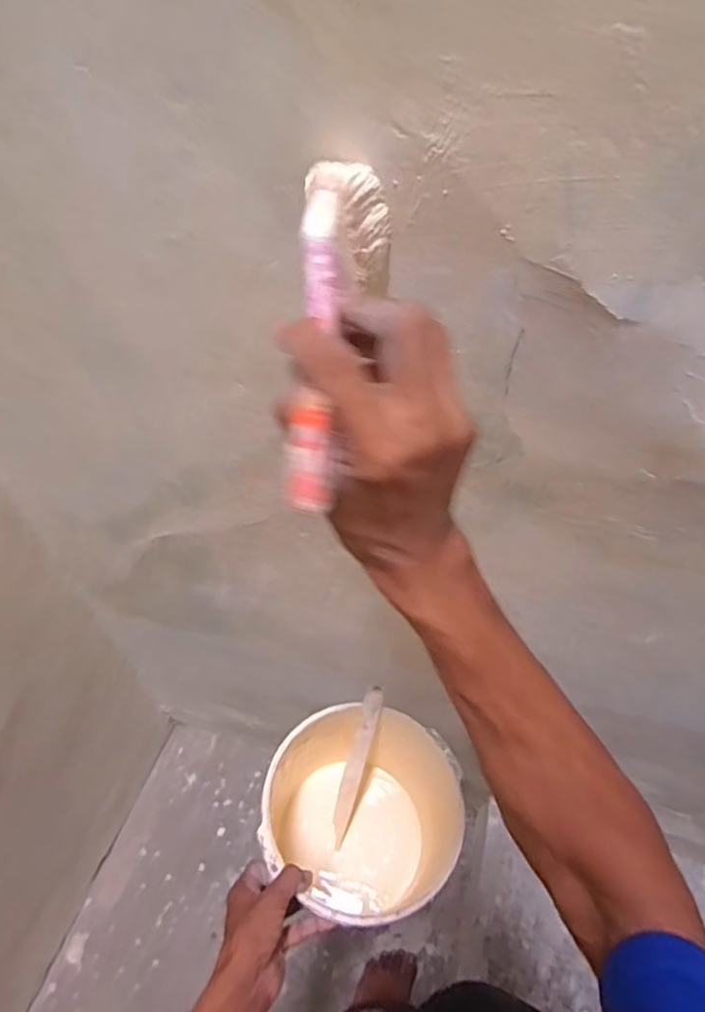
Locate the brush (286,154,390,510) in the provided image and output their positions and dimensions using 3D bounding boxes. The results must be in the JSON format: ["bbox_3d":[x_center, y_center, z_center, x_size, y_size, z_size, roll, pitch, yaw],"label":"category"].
[{"bbox_3d":[-0.009,-0.082,0.284,0.034,0.076,0.196,6,59,6],"label":"brush"}]

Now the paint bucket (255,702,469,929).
[{"bbox_3d":[0.001,0.366,0.694,0.192,0.194,0.187,-1,52,1],"label":"paint bucket"}]

